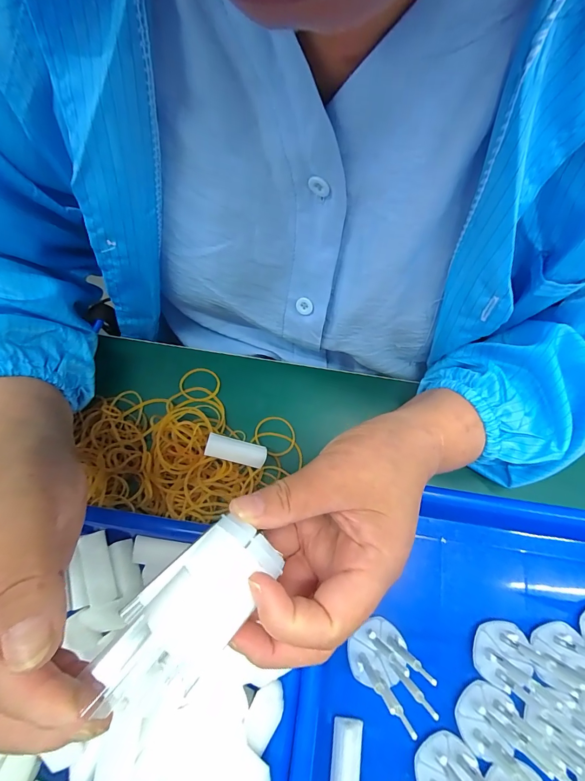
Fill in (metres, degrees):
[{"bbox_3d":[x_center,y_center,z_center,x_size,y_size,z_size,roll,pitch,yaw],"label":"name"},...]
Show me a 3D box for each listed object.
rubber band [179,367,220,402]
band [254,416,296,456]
[{"bbox_3d":[-0.080,-0.006,0.302,0.035,0.004,0.030,15,73,4],"label":"rubber band"},{"bbox_3d":[-0.014,0.037,0.292,0.033,0.005,0.030,0,72,-1],"label":"band"}]

